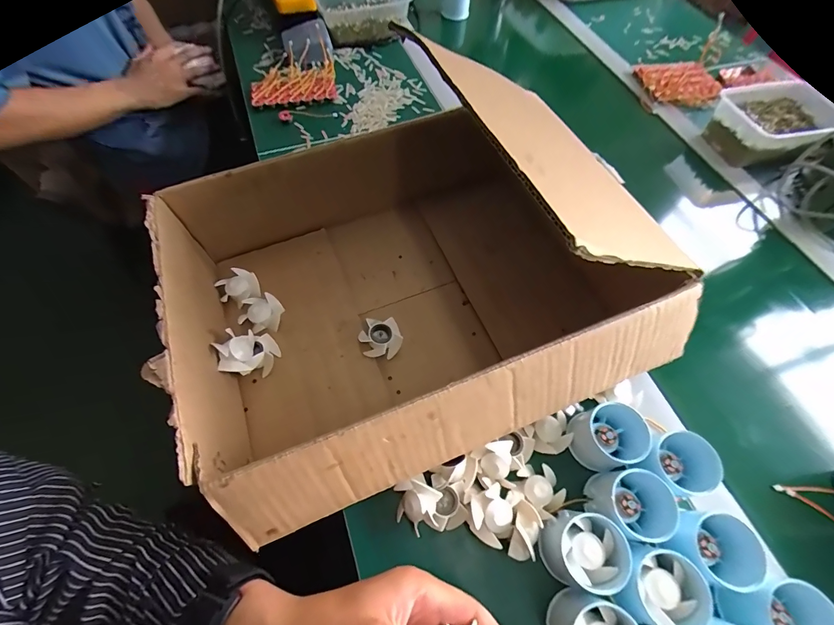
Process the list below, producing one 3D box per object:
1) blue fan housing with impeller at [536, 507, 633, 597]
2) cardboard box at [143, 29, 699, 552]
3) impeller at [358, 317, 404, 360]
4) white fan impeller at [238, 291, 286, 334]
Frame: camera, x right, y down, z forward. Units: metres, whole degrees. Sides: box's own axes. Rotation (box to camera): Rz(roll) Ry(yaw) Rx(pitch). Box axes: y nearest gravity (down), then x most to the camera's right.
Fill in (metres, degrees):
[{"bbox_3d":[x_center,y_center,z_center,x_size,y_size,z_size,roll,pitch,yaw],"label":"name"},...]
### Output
[{"bbox_3d":[0.132,0.190,0.297,0.051,0.049,0.052,1,61,-2],"label":"blue fan housing with impeller"},{"bbox_3d":[-0.007,-0.024,0.368,0.408,0.139,0.325,-19,64,-13],"label":"cardboard box"},{"bbox_3d":[-0.038,0.027,0.386,0.042,0.021,0.038,-3,62,-5],"label":"impeller"},{"bbox_3d":[-0.167,0.001,0.398,0.037,0.013,0.043,9,61,2],"label":"white fan impeller"}]

